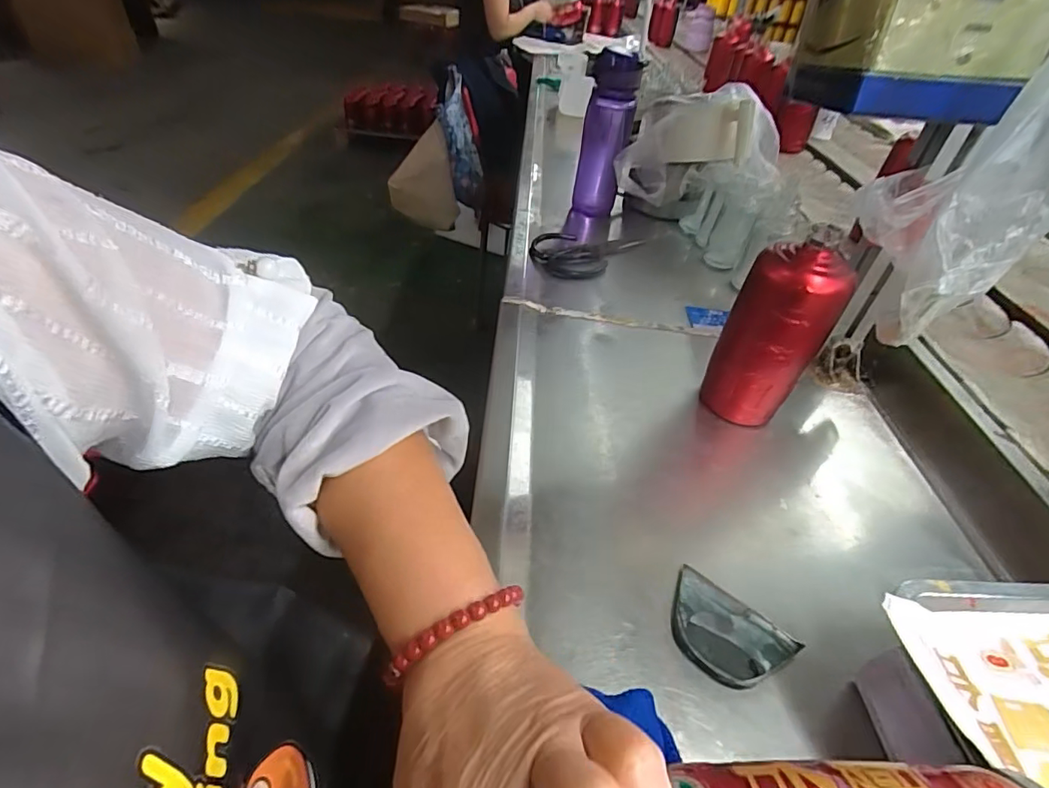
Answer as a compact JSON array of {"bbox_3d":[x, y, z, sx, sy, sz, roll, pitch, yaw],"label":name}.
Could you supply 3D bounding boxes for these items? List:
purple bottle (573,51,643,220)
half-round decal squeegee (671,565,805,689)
[{"bbox_3d":[0.125,-0.396,0.805,0.072,0.212,0.069,10,40,3],"label":"purple bottle"},{"bbox_3d":[0.131,0.157,0.342,0.080,0.007,0.057,31,46,26],"label":"half-round decal squeegee"}]

